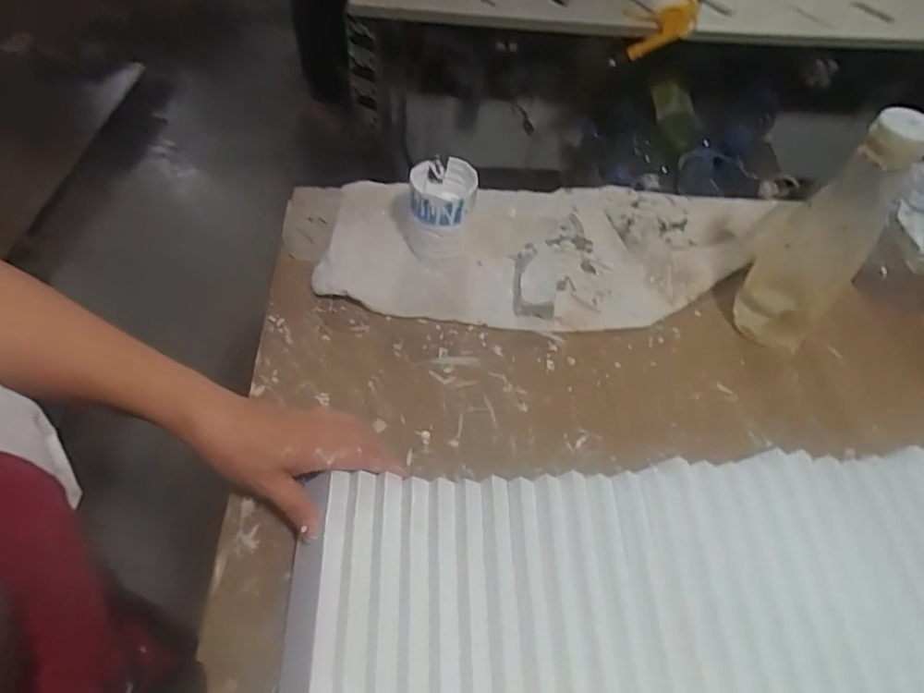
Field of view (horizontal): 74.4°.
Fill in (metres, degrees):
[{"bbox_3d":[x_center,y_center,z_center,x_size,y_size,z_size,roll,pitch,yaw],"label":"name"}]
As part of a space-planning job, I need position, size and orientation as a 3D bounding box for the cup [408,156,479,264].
[{"bbox_3d":[-0.022,-0.138,0.613,0.065,0.077,0.067,10,53,2],"label":"cup"}]

